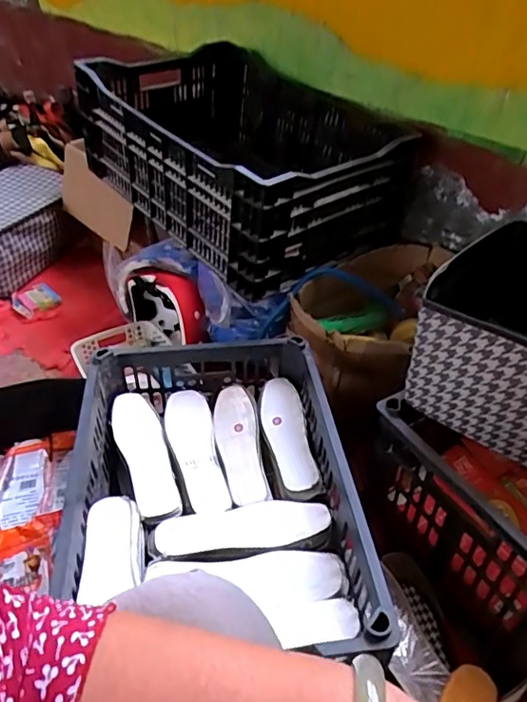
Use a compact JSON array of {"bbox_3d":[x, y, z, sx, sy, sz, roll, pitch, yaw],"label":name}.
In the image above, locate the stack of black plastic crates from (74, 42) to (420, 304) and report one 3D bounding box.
[{"bbox_3d":[-0.063,-0.420,1.137,0.427,0.247,0.654,-30,50,-29],"label":"stack of black plastic crates"}]

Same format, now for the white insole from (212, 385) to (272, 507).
[{"bbox_3d":[-0.039,0.140,0.817,0.064,0.018,0.218,-7,43,-7],"label":"white insole"}]

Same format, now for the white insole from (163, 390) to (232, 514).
[{"bbox_3d":[-0.105,0.143,0.798,0.070,0.011,0.228,-10,43,-10],"label":"white insole"}]

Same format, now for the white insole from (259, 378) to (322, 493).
[{"bbox_3d":[0.035,0.120,0.810,0.063,0.014,0.211,-6,43,-6],"label":"white insole"}]

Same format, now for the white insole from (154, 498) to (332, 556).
[{"bbox_3d":[-0.027,0.226,0.698,0.220,0.024,0.068,-4,42,-4],"label":"white insole"}]

